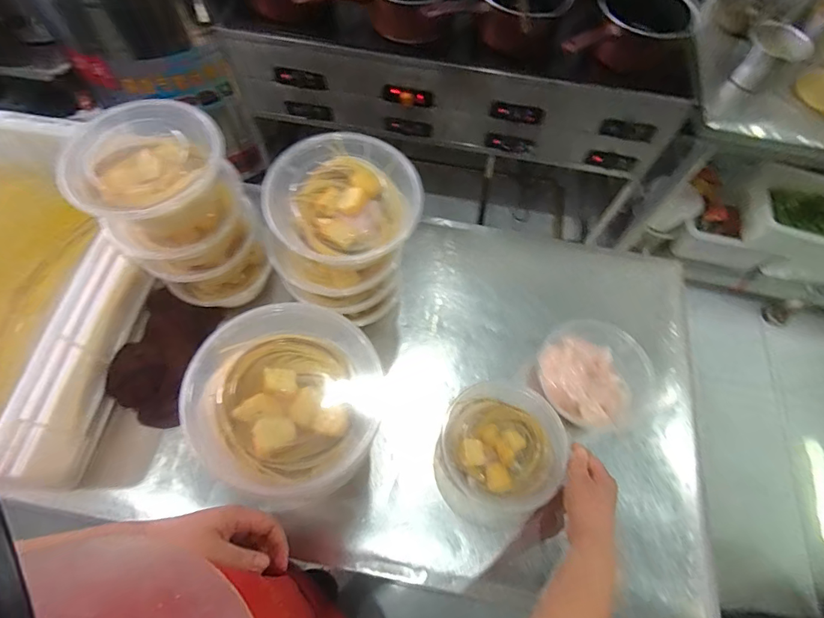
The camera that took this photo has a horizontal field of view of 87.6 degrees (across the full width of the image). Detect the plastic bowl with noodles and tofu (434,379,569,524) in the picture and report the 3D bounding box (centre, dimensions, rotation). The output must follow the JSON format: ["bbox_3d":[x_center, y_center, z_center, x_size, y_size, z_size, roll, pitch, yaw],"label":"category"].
[{"bbox_3d":[0.127,0.203,0.626,0.183,0.075,0.172,1,65,-2],"label":"plastic bowl with noodles and tofu"}]

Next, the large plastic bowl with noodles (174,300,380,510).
[{"bbox_3d":[-0.114,0.086,0.404,0.165,0.061,0.168,1,65,-2],"label":"large plastic bowl with noodles"}]

